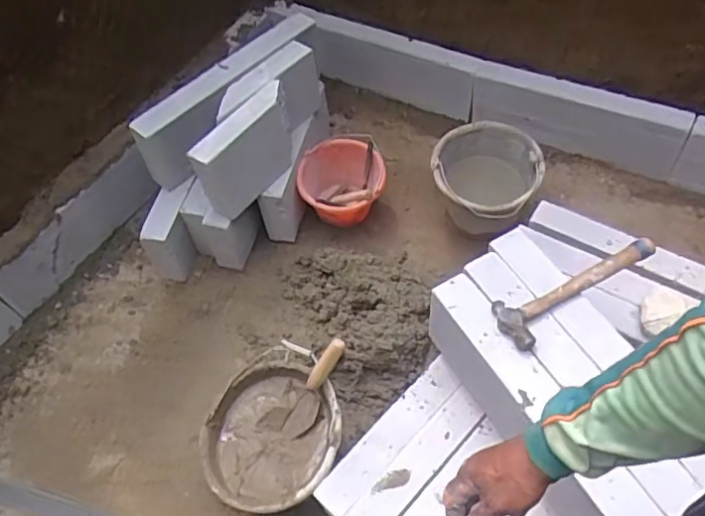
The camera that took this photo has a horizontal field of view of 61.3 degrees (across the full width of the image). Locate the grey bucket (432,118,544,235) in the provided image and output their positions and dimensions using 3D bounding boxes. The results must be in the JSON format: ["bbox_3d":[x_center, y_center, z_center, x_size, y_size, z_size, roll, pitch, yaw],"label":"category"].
[{"bbox_3d":[0.361,-0.195,1.658,0.289,0.238,0.308,-2,54,3],"label":"grey bucket"}]

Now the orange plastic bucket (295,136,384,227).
[{"bbox_3d":[-0.030,-0.207,1.725,0.237,0.183,0.257,-2,54,3],"label":"orange plastic bucket"}]

